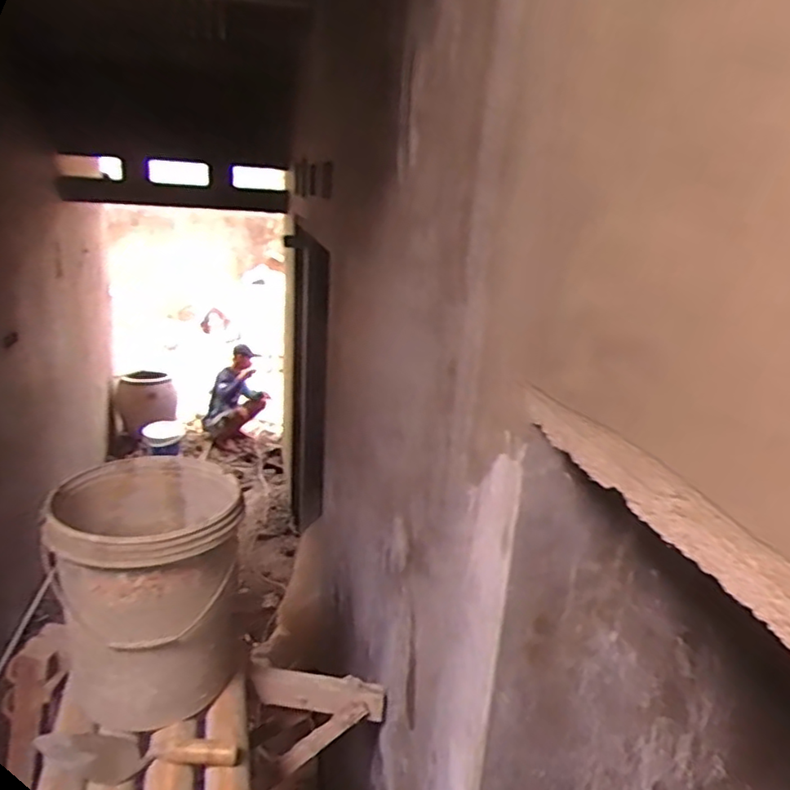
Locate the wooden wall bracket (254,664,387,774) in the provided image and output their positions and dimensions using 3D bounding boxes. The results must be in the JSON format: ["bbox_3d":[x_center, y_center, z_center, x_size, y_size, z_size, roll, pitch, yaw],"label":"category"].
[{"bbox_3d":[-0.168,0.690,1.380,0.253,0.134,0.174,-3,19,-20],"label":"wooden wall bracket"}]

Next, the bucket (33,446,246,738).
[{"bbox_3d":[-0.463,0.355,1.206,0.315,0.379,0.347,-5,20,-24],"label":"bucket"}]

